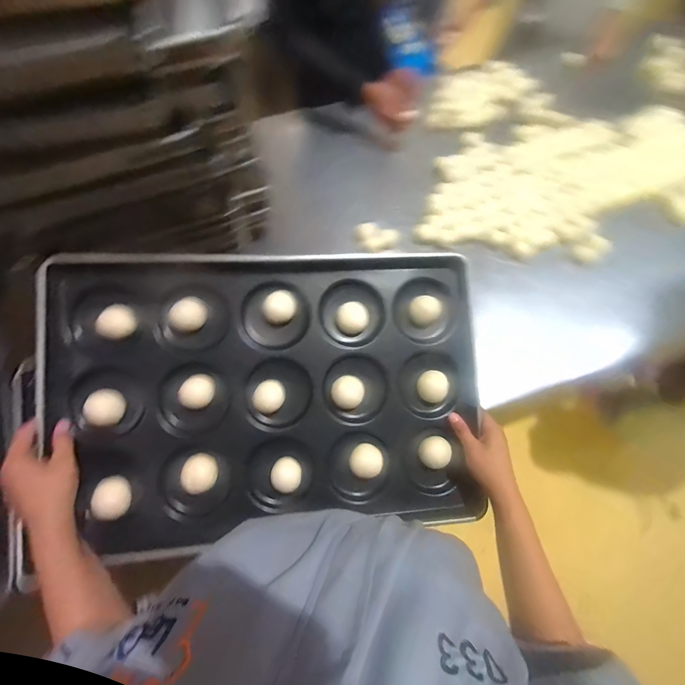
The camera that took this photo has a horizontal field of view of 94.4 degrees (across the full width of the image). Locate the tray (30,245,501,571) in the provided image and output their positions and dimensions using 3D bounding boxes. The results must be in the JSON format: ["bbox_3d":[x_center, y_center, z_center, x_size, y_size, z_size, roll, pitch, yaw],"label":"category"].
[{"bbox_3d":[-0.093,0.067,0.449,0.571,0.041,0.384,-2,87,-7],"label":"tray"}]

